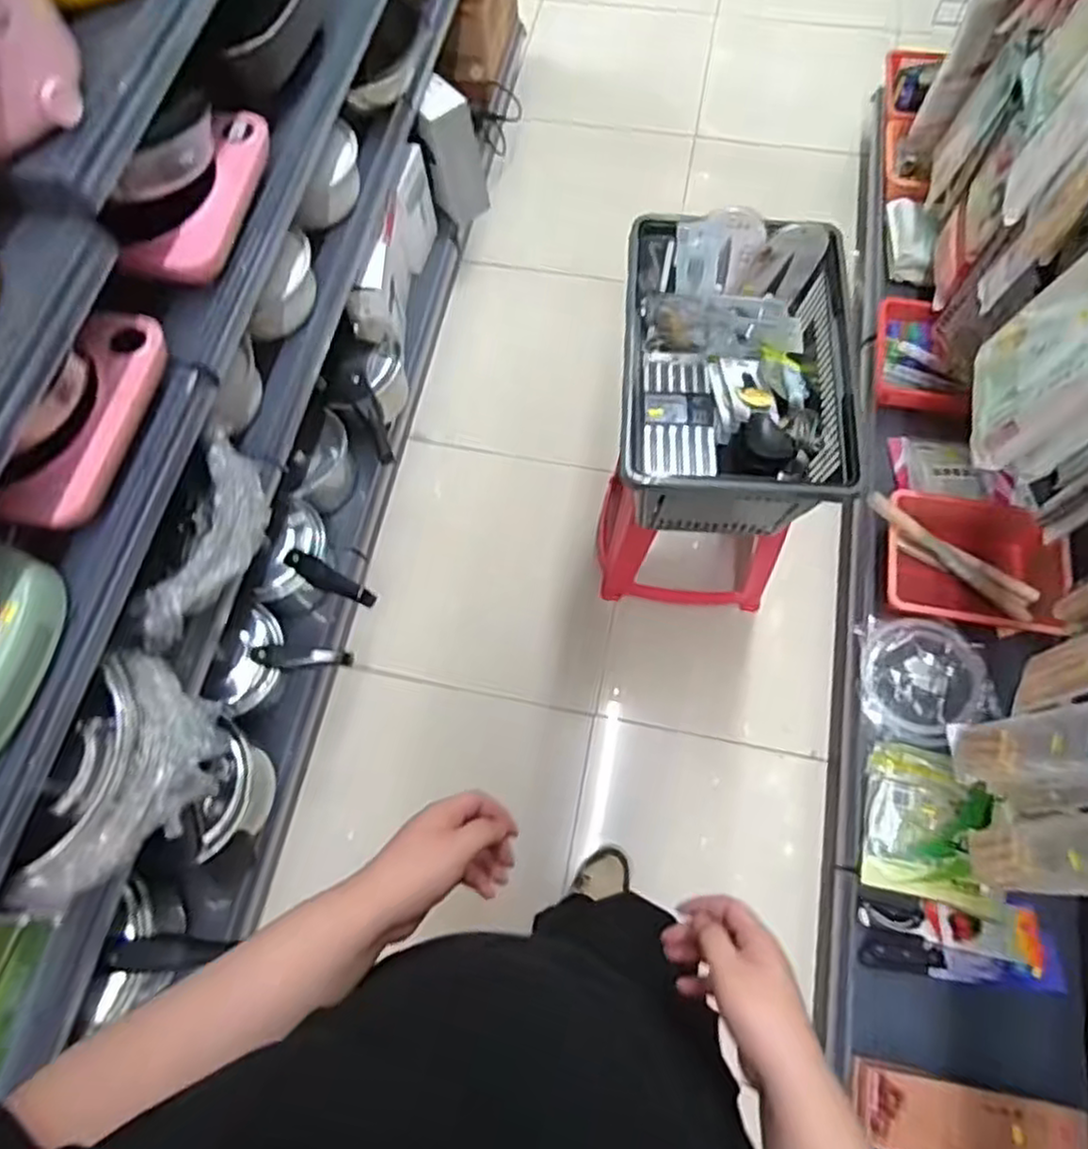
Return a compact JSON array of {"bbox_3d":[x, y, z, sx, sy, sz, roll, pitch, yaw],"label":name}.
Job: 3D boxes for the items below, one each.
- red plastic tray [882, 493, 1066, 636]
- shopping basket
[{"bbox_3d":[0.879,-0.026,1.436,0.346,0.090,0.245,10,69,5],"label":"red plastic tray"},{"bbox_3d":[0.286,-0.305,1.098,0.322,0.220,0.447,6,69,4],"label":"shopping basket"}]

